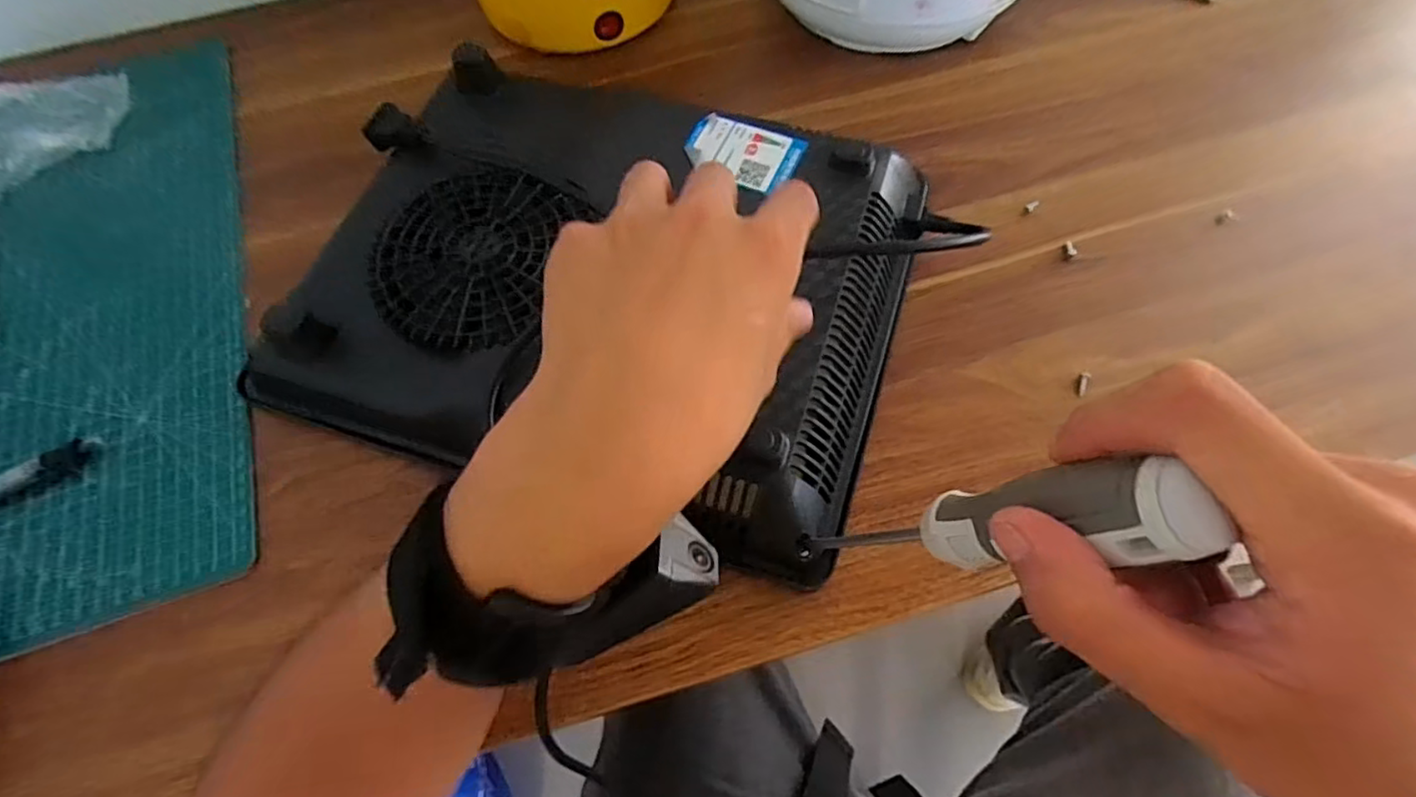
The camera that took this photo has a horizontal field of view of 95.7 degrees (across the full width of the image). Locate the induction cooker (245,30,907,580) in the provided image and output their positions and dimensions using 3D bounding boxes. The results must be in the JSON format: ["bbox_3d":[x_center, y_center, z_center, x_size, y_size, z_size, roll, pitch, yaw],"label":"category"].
[{"bbox_3d":[-0.061,-0.067,0.358,0.324,0.048,0.244,17,66,10],"label":"induction cooker"}]

